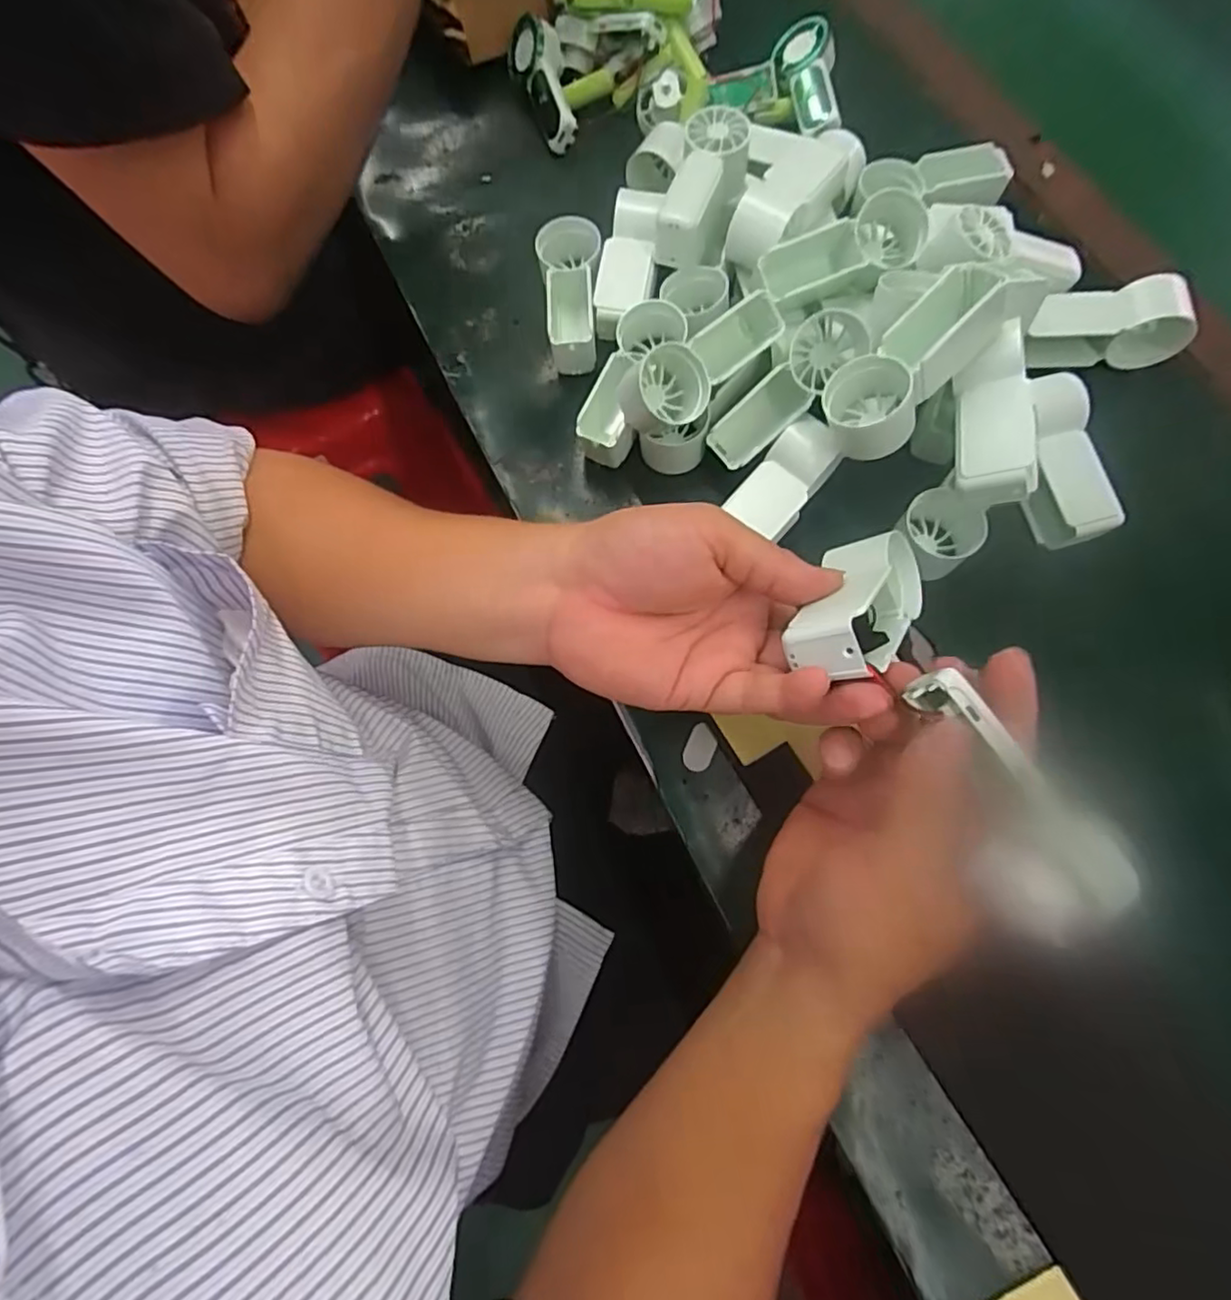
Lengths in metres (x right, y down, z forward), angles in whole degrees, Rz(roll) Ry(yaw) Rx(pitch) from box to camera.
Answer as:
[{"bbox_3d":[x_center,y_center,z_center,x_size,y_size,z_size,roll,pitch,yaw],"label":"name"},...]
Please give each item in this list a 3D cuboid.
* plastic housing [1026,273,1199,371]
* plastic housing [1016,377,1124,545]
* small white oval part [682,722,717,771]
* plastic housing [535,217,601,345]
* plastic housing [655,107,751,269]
[{"bbox_3d":[0.287,-0.190,0.367,0.097,0.042,0.031,1,73,1],"label":"plastic housing"},{"bbox_3d":[0.241,-0.103,0.345,0.037,0.029,0.092,-7,73,-1],"label":"plastic housing"},{"bbox_3d":[0.044,0.051,0.328,0.015,0.004,0.024,21,74,8],"label":"small white oval part"},{"bbox_3d":[-0.029,-0.220,0.394,0.036,0.031,0.089,0,73,1],"label":"plastic housing"},{"bbox_3d":[0.054,-0.272,0.373,0.040,0.034,0.091,20,87,8],"label":"plastic housing"}]

